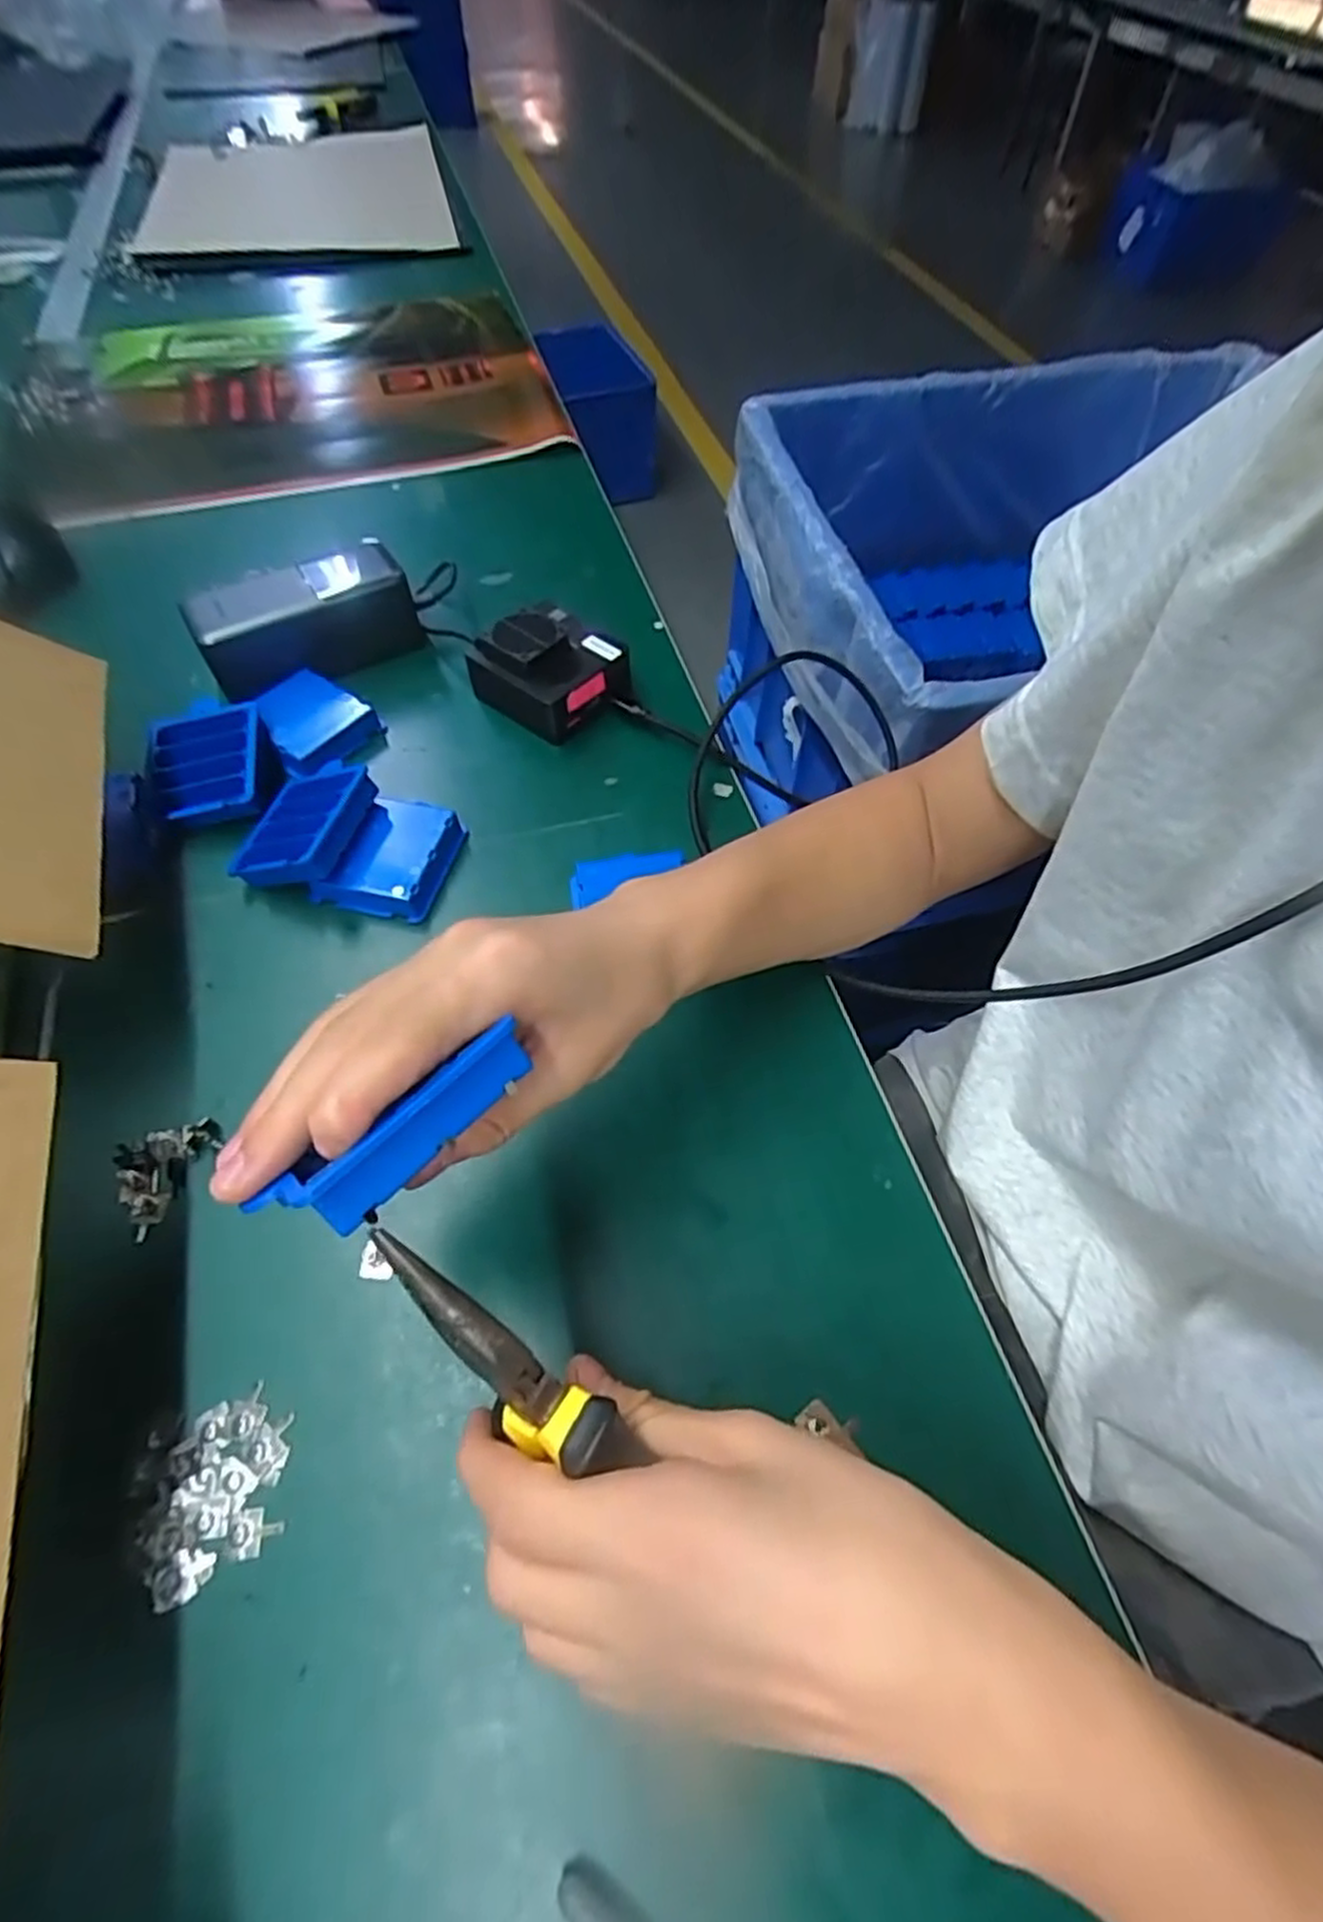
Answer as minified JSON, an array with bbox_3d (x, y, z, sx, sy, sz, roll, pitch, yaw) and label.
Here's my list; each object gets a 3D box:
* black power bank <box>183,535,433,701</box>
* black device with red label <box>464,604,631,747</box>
[{"bbox_3d":[-0.230,-0.220,0.489,0.130,0.057,0.065,-30,63,-18],"label":"black power bank"},{"bbox_3d":[-0.069,-0.185,0.473,0.082,0.052,0.067,38,65,20],"label":"black device with red label"}]

